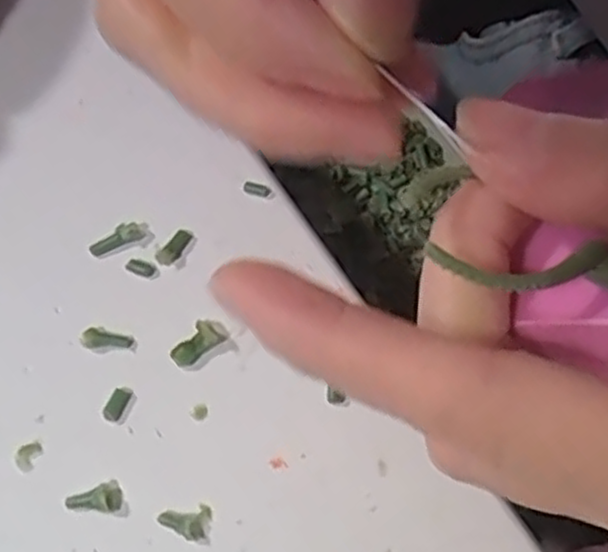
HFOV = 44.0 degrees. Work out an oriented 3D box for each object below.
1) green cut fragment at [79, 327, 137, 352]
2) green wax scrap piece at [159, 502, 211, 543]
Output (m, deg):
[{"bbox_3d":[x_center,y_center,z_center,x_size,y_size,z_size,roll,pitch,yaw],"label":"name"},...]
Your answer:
[{"bbox_3d":[-0.046,0.015,0.178,0.012,0.004,0.005,5,67,-1],"label":"green cut fragment"},{"bbox_3d":[-0.026,0.053,0.163,0.011,0.004,0.008,5,67,-1],"label":"green wax scrap piece"}]

